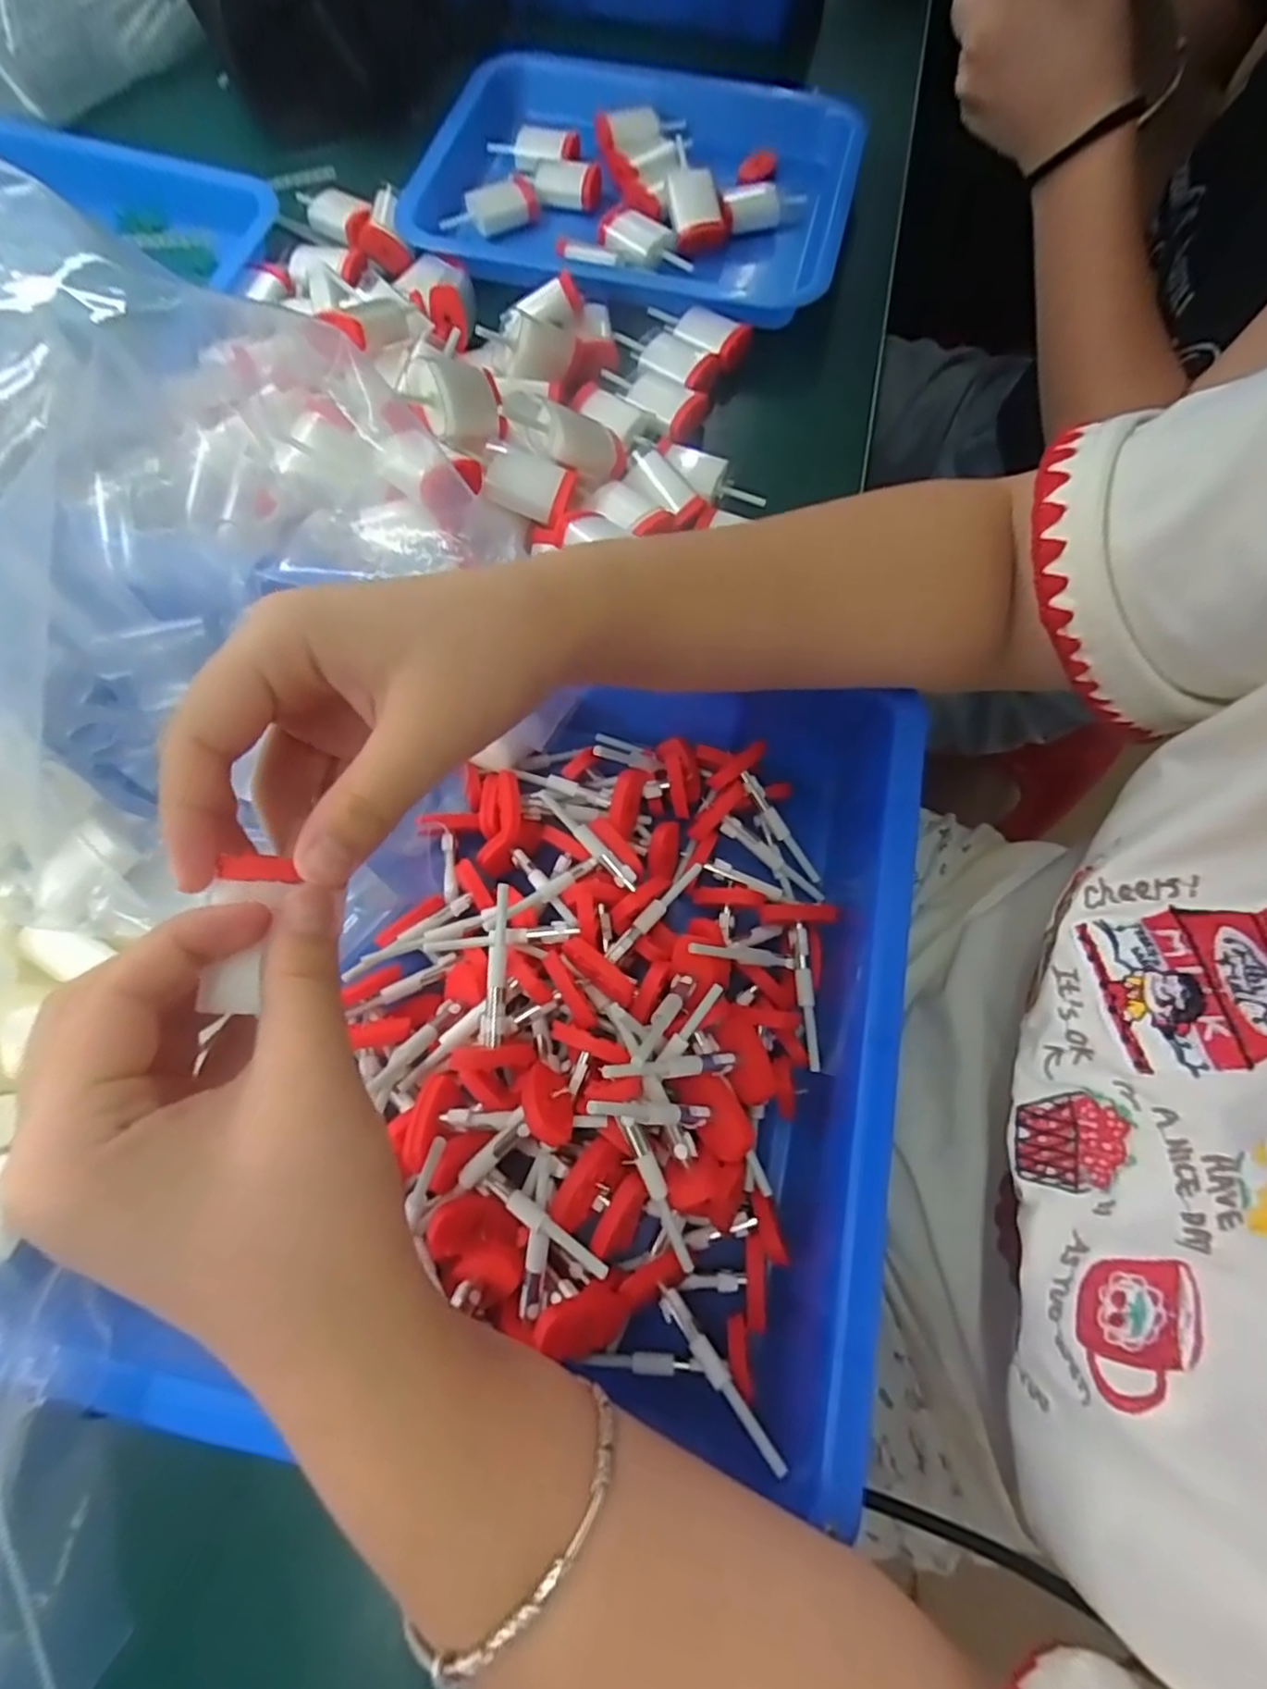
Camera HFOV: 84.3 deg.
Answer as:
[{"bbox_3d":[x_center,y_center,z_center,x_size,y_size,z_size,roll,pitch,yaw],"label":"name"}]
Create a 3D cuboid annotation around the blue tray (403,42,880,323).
[{"bbox_3d":[-0.007,-0.443,0.461,0.297,0.038,0.207,15,71,6],"label":"blue tray"}]

